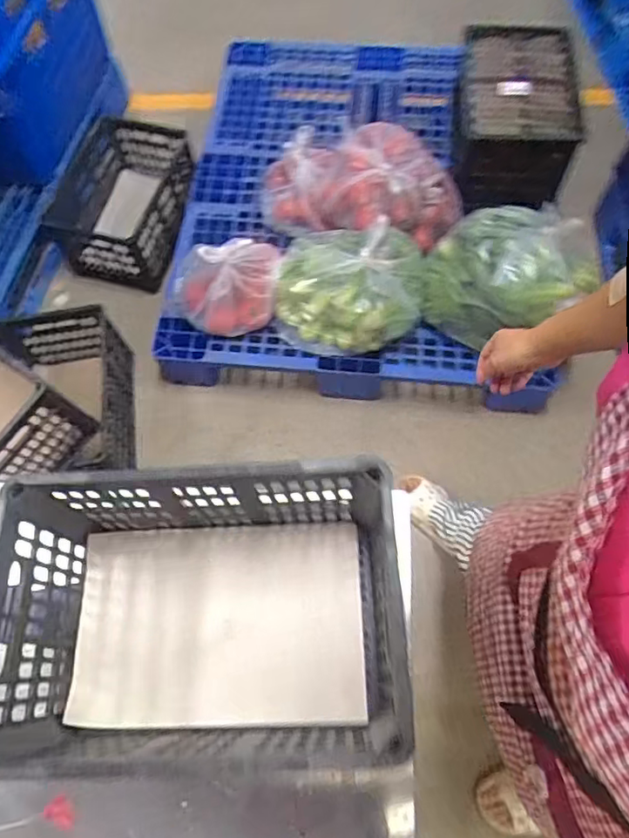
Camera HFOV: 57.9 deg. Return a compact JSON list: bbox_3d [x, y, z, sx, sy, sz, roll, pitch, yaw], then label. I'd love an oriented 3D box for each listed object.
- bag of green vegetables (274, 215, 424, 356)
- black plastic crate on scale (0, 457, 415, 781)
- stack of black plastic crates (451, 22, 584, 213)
[{"bbox_3d":[0.080,-0.322,1.353,0.354,0.178,0.274,0,68,3],"label":"bag of green vegetables"},{"bbox_3d":[-0.122,0.218,0.650,0.414,0.222,0.283,-2,68,2],"label":"black plastic crate on scale"},{"bbox_3d":[0.505,-0.770,1.456,0.298,0.209,0.403,7,68,6],"label":"stack of black plastic crates"}]

